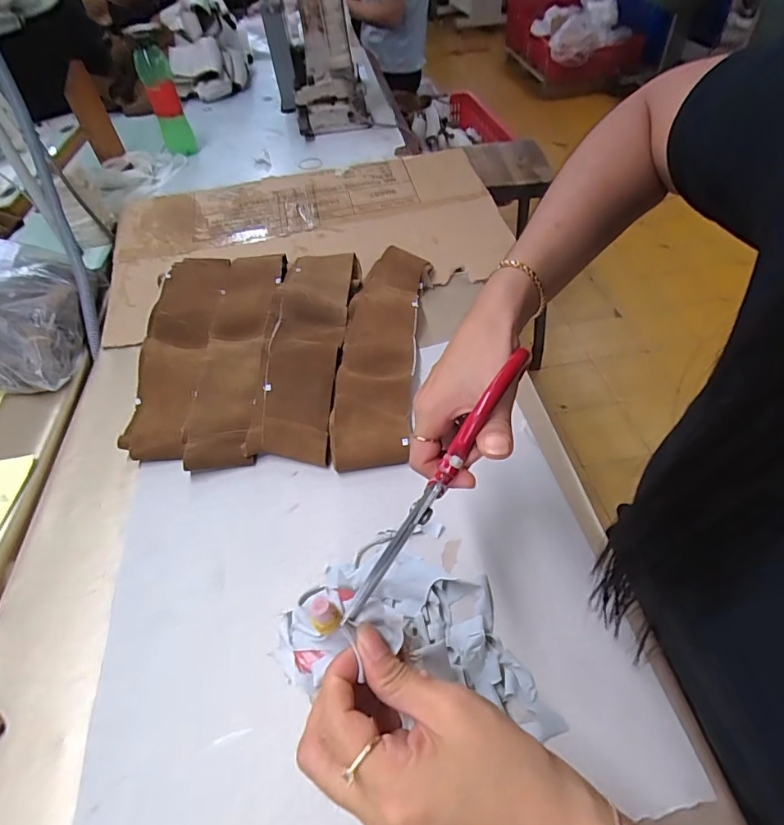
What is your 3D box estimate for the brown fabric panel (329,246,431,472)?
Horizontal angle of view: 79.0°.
[{"bbox_3d":[-0.009,-0.086,0.575,0.091,0.036,0.359,3,49,7],"label":"brown fabric panel"}]

